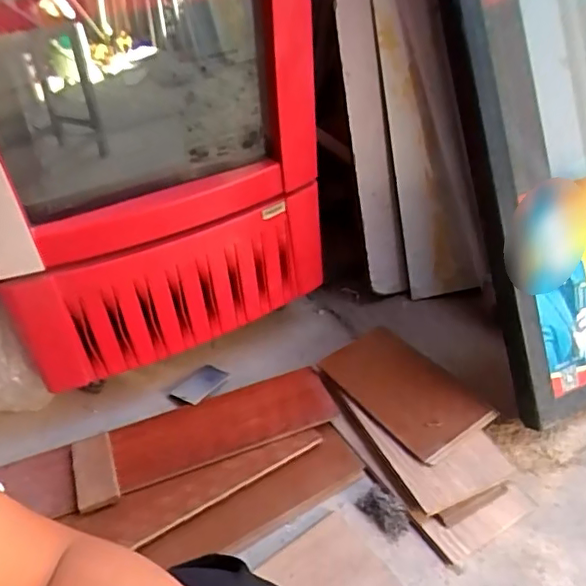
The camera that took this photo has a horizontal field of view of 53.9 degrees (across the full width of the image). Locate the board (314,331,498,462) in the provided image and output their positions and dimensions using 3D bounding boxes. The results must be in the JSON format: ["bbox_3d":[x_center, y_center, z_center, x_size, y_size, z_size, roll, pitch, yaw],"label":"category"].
[{"bbox_3d":[0.192,0.173,1.045,0.158,0.019,0.294,-35,48,-20],"label":"board"}]

